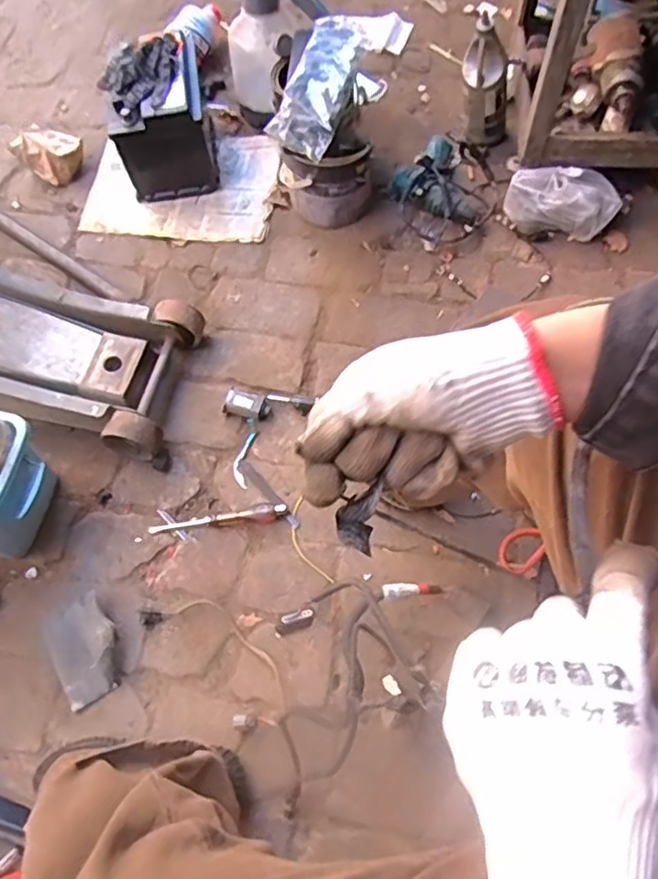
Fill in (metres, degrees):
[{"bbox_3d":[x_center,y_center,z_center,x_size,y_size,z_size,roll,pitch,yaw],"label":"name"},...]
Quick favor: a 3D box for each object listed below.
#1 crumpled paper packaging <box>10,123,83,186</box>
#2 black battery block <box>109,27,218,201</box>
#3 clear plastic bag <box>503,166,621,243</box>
[{"bbox_3d":[-0.543,-0.561,1.233,0.107,0.065,0.095,26,69,13],"label":"crumpled paper packaging"},{"bbox_3d":[-0.304,-0.586,1.165,0.154,0.187,0.200,-7,65,-1],"label":"black battery block"},{"bbox_3d":[0.422,-0.428,1.141,0.199,0.101,0.073,11,66,7],"label":"clear plastic bag"}]

